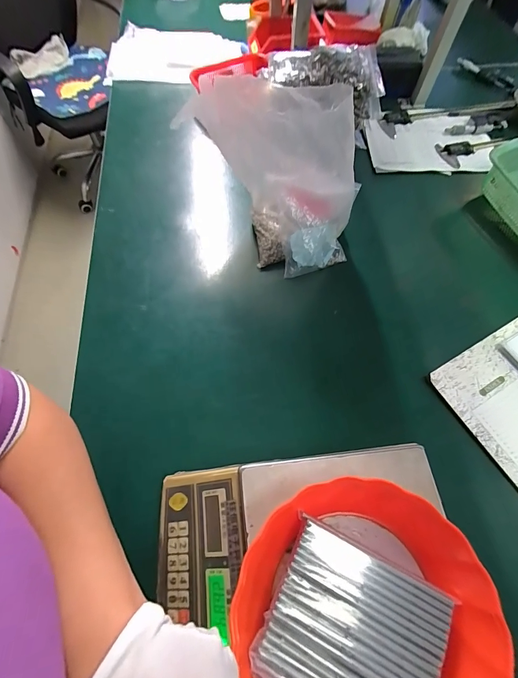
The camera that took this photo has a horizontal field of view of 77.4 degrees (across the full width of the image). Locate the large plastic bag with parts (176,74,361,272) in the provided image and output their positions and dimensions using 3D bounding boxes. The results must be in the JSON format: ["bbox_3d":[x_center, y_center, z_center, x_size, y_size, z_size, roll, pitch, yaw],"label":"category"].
[{"bbox_3d":[0.026,-0.253,0.512,0.262,0.258,0.110,31,68,14],"label":"large plastic bag with parts"}]

